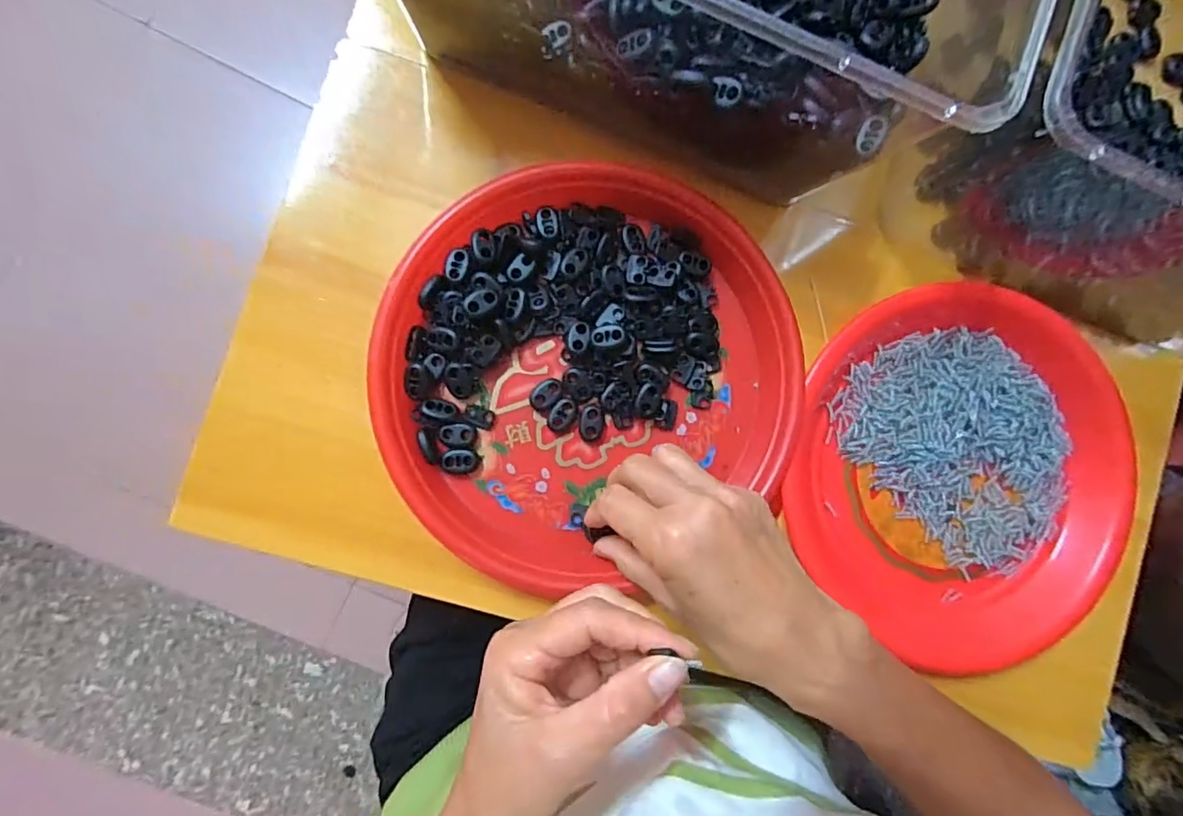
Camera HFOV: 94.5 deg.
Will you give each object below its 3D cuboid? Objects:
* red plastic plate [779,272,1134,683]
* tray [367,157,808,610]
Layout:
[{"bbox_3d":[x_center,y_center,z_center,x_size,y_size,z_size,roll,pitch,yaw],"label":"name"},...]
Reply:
[{"bbox_3d":[0.231,0.038,0.344,0.226,0.020,0.216,0,88,-7],"label":"red plastic plate"},{"bbox_3d":[-0.002,-0.023,0.318,0.229,0.026,0.222,0,88,-7],"label":"tray"}]

